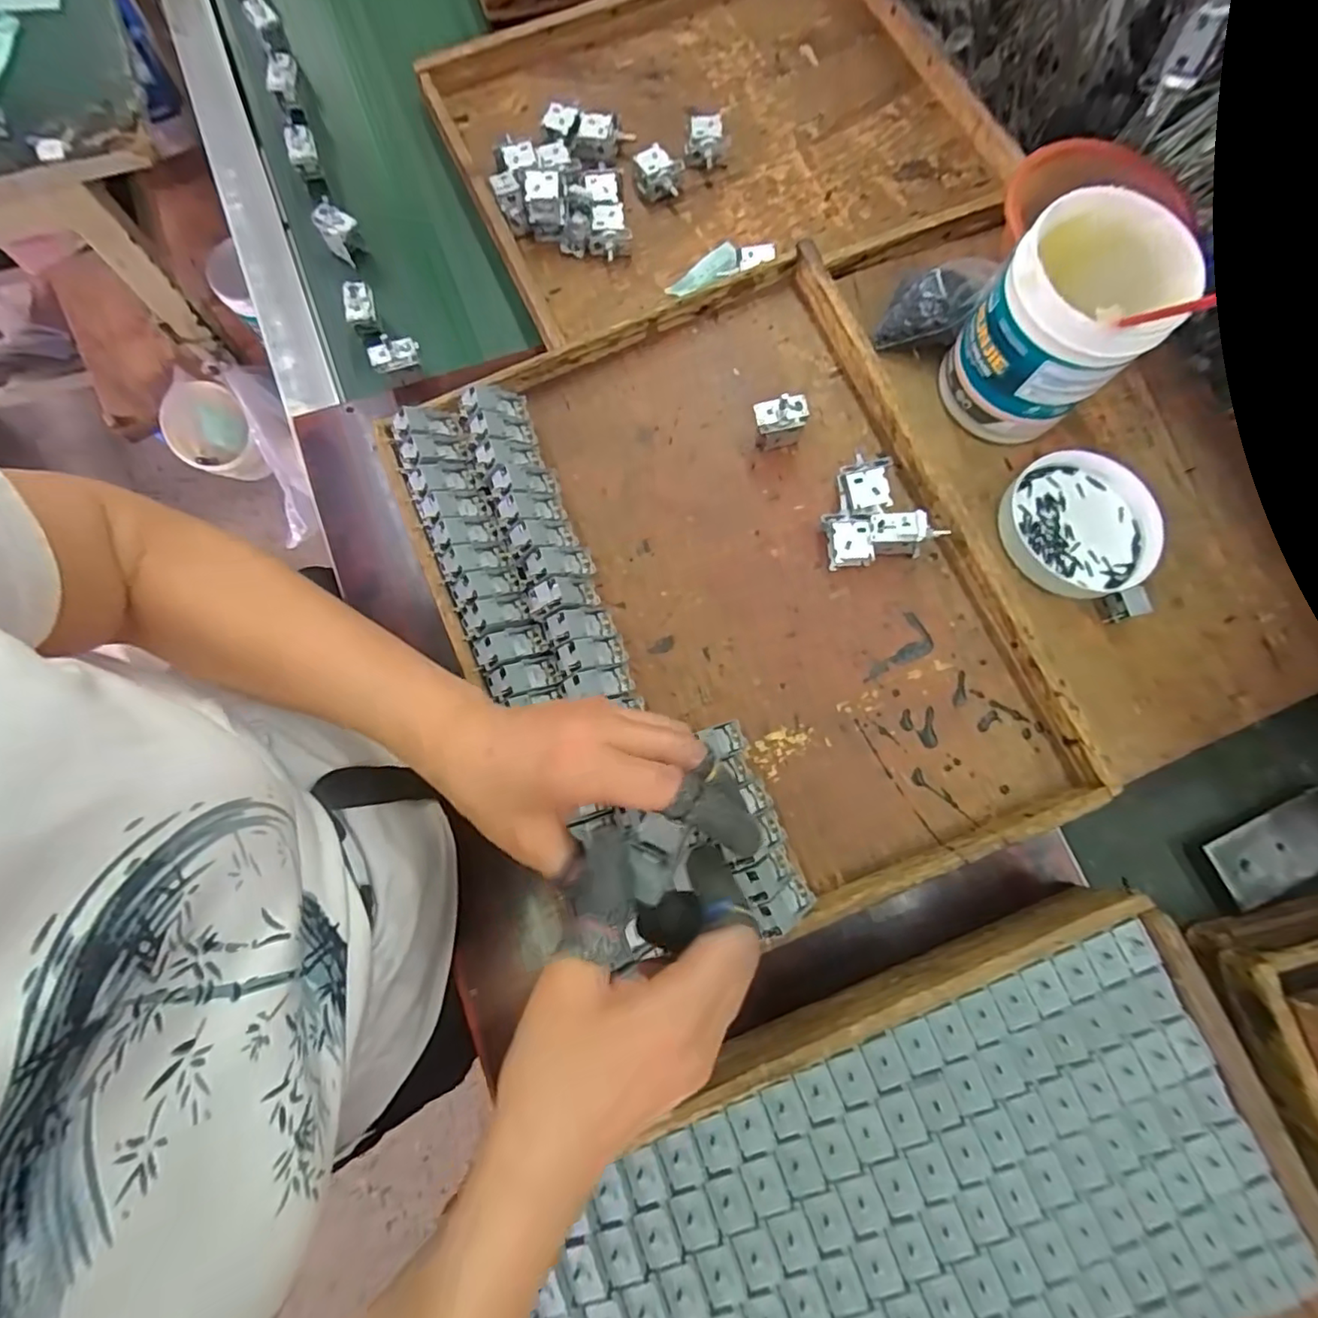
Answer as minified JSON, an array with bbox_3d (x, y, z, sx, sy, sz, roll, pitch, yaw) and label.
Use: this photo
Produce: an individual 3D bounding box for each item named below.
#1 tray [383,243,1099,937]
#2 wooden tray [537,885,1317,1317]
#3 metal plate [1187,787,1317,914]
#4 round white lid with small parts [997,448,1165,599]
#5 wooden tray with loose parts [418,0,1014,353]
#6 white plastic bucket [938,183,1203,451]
[{"bbox_3d":[0.044,-0.048,0.470,0.389,0.067,0.501,-25,77,-6],"label":"tray"},{"bbox_3d":[0.173,0.445,0.369,0.499,0.062,0.426,-20,78,-6],"label":"wooden tray"},{"bbox_3d":[0.497,0.153,0.481,0.122,0.015,0.058,-22,79,-6],"label":"metal plate"},{"bbox_3d":[0.357,-0.113,0.505,0.121,0.020,0.122,0,77,-1],"label":"round white lid with small parts"},{"bbox_3d":[0.055,-0.532,0.593,0.499,0.041,0.404,-23,79,-7],"label":"wooden tray with loose parts"},{"bbox_3d":[0.308,-0.254,0.472,0.111,0.154,0.107,0,77,-1],"label":"white plastic bucket"}]

